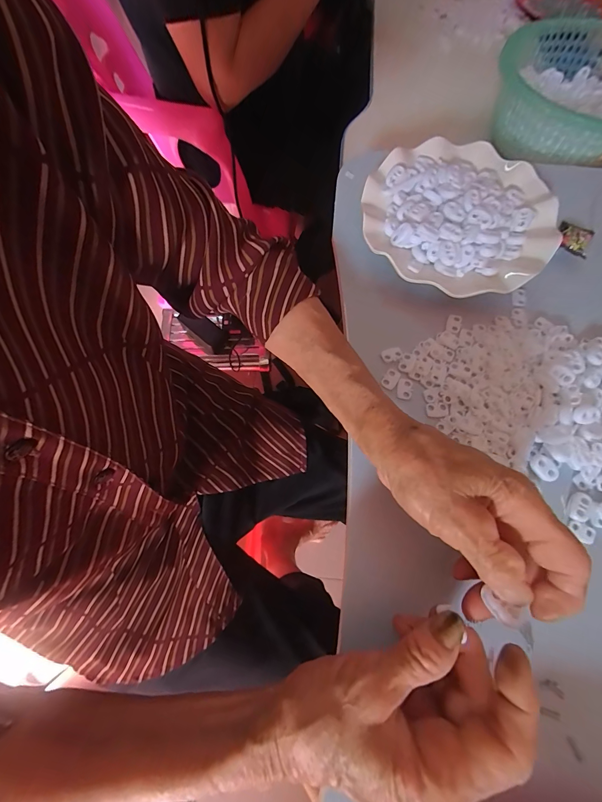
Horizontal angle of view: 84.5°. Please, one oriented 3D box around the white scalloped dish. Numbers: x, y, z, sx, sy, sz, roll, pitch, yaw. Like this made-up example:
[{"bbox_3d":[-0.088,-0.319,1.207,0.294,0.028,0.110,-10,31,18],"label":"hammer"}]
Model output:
[{"bbox_3d":[0.151,-0.177,0.313,0.172,0.027,0.176,0,69,0],"label":"white scalloped dish"}]

